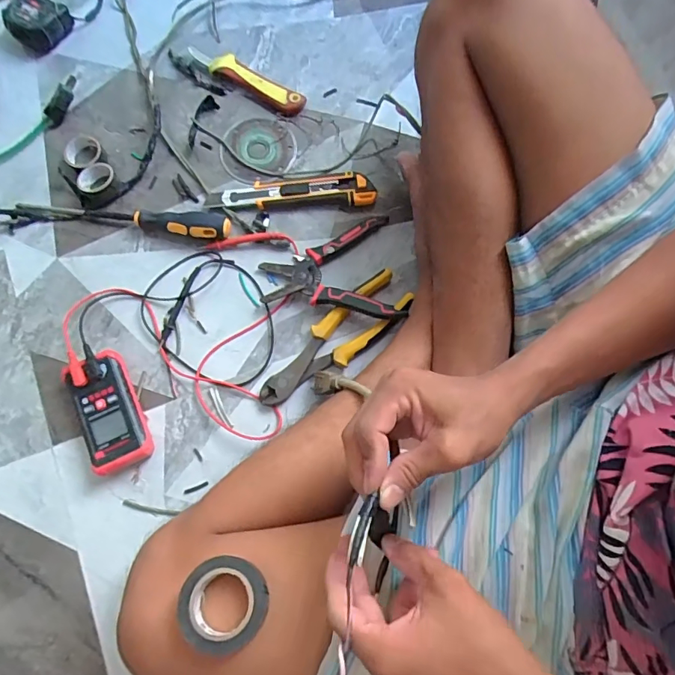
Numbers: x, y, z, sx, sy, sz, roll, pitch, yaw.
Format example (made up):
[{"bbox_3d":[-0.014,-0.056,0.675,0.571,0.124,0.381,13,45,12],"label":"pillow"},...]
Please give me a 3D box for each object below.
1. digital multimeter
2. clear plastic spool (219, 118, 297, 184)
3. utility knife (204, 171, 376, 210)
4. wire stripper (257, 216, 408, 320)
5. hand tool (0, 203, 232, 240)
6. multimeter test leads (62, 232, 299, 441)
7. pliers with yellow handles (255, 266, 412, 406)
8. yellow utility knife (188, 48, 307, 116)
[{"bbox_3d":[-0.237,0.077,0.502,0.058,0.035,0.119,-23,78,-5],"label":"digital multimeter"},{"bbox_3d":[-0.098,-0.234,0.593,0.090,0.009,0.086,0,77,0],"label":"clear plastic spool"},{"bbox_3d":[-0.055,-0.174,0.567,0.193,0.017,0.043,-3,77,0],"label":"utility knife"},{"bbox_3d":[-0.008,-0.069,0.536,0.151,0.033,0.127,-11,77,-2],"label":"wire stripper"},{"bbox_3d":[-0.264,-0.137,0.557,0.280,0.026,0.035,4,77,1],"label":"hand tool"},{"bbox_3d":[-0.176,-0.014,0.522,0.241,0.033,0.225,4,77,1],"label":"multimeter test leads"},{"bbox_3d":[-0.004,0.004,0.523,0.193,0.022,0.054,-40,80,-9],"label":"pliers with yellow handles"},{"bbox_3d":[-0.114,-0.325,0.604,0.156,0.022,0.033,31,79,7],"label":"yellow utility knife"}]

